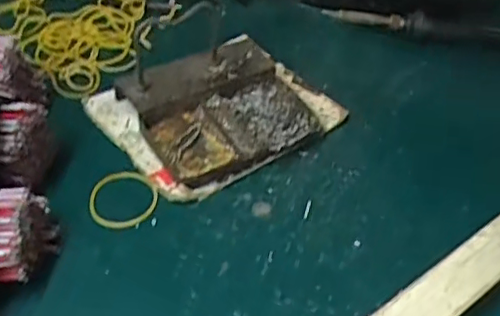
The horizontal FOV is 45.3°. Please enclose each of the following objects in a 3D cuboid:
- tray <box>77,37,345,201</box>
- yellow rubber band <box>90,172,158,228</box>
[{"bbox_3d":[-0.020,-0.039,0.420,0.148,0.034,0.113,-22,50,-29],"label":"tray"},{"bbox_3d":[-0.077,0.025,0.366,0.039,0.004,0.044,10,42,2],"label":"yellow rubber band"}]

